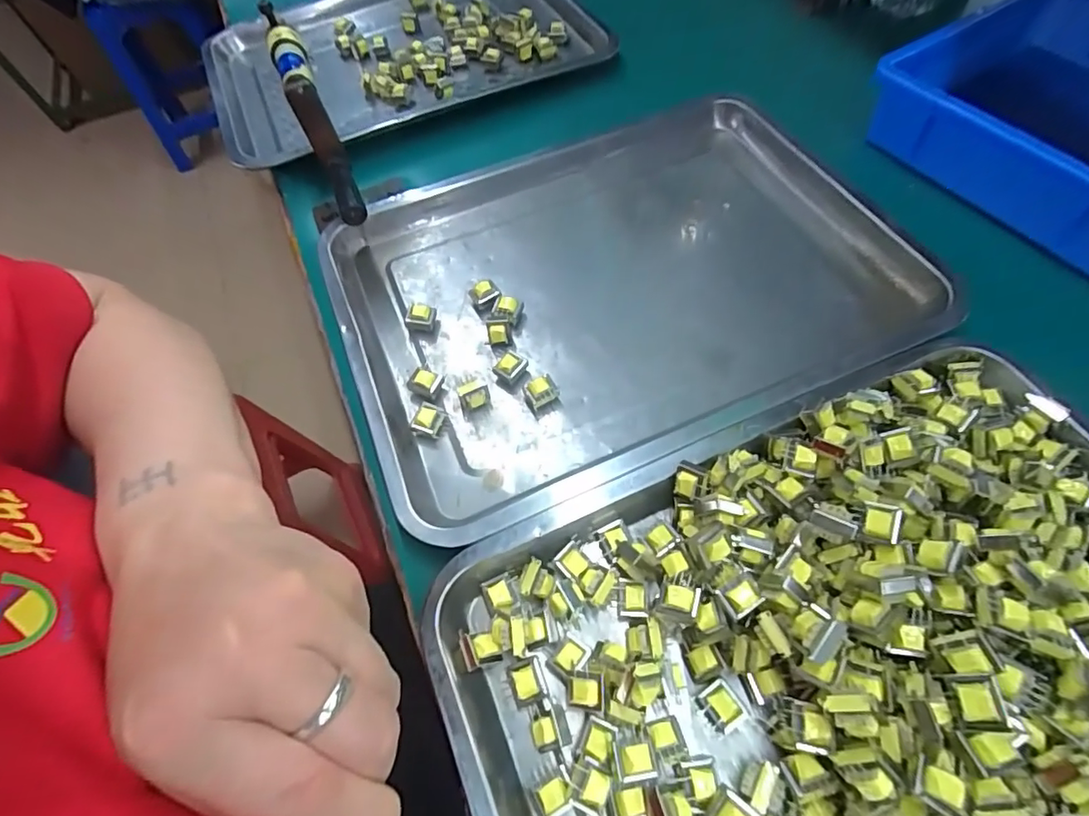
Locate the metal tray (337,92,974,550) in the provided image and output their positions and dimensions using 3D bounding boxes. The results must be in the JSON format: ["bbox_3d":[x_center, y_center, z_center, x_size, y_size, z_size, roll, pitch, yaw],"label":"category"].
[{"bbox_3d":[0.050,-0.091,0.399,0.384,0.037,0.291,-19,60,-7],"label":"metal tray"}]

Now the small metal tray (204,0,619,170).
[{"bbox_3d":[-0.154,-0.386,0.578,0.386,0.033,0.287,-23,61,-10],"label":"small metal tray"}]

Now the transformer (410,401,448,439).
[{"bbox_3d":[-0.075,0.007,0.350,0.018,0.017,0.018,16,62,12],"label":"transformer"}]

